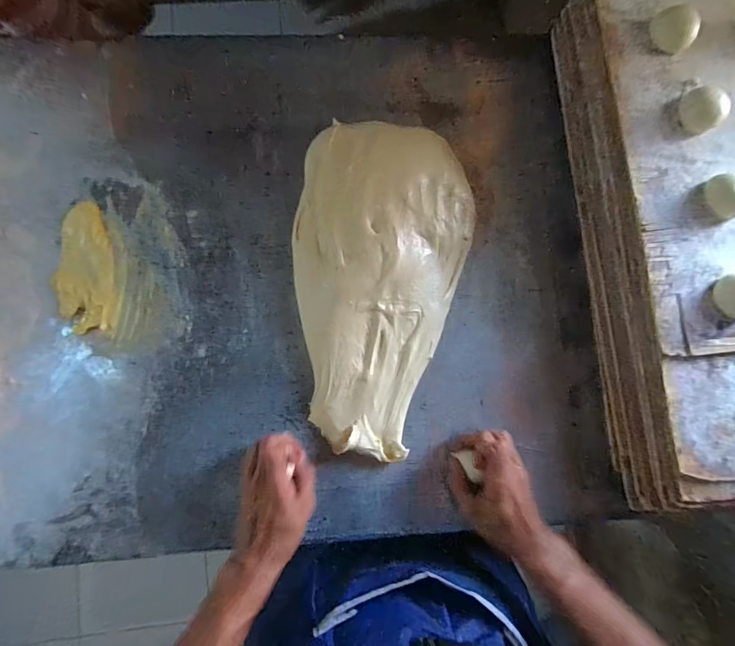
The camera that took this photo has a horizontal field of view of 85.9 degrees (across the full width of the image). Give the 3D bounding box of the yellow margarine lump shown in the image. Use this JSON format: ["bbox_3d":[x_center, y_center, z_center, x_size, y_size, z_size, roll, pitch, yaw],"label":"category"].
[{"bbox_3d":[-0.328,-0.066,0.457,0.065,0.006,0.152,-9,83,-4],"label":"yellow margarine lump"}]

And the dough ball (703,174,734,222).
[{"bbox_3d":[0.367,-0.130,0.399,0.039,0.021,0.045,-23,85,-5],"label":"dough ball"}]

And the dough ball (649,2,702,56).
[{"bbox_3d":[0.332,-0.319,0.426,0.046,0.018,0.046,0,83,-3],"label":"dough ball"}]

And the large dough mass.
[{"bbox_3d":[0.011,-0.044,0.456,0.198,0.052,0.374,7,82,-2],"label":"large dough mass"}]

